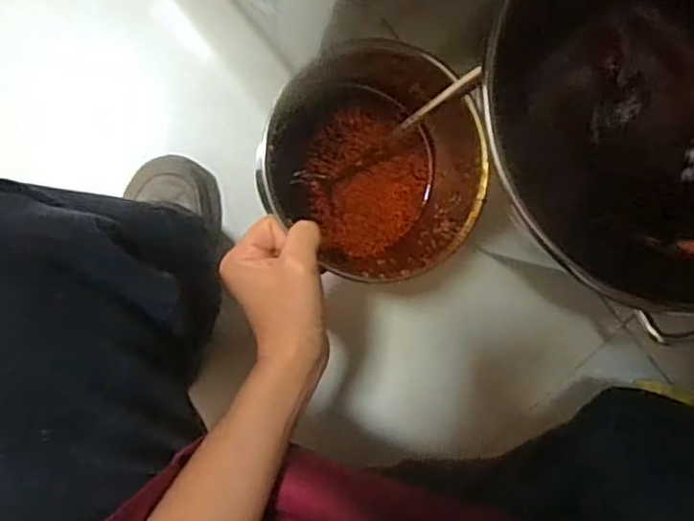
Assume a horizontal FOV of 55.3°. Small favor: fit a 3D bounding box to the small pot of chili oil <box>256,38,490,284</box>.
[{"bbox_3d":[0.018,-0.069,0.487,0.151,0.103,0.154,-1,95,-8],"label":"small pot of chili oil"}]

